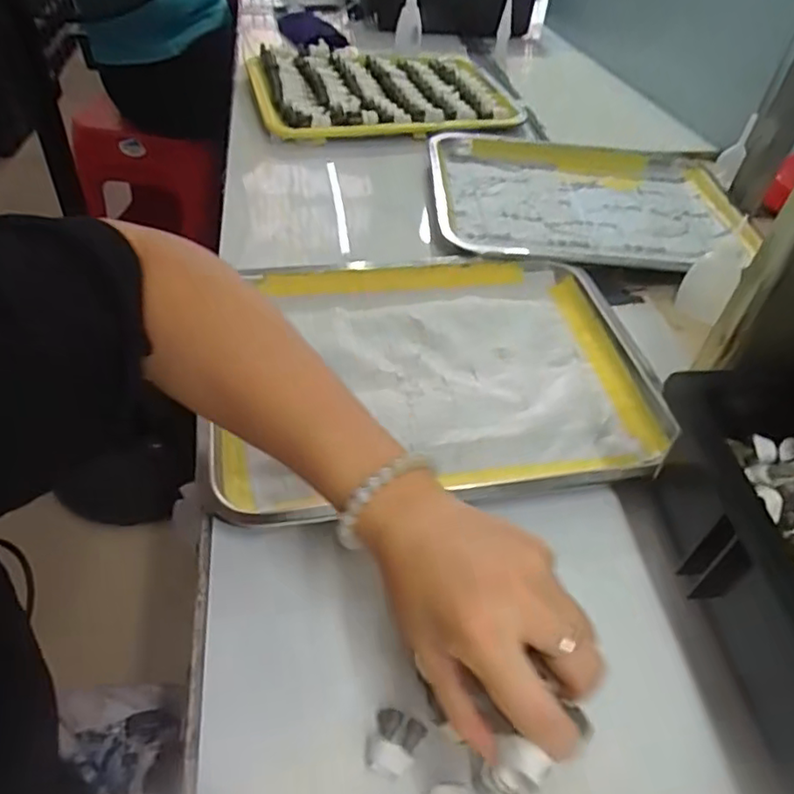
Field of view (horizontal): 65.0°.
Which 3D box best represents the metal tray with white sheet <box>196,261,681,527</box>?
[{"bbox_3d":[0.035,-0.025,0.495,0.349,0.020,0.262,-4,47,-9],"label":"metal tray with white sheet"}]

